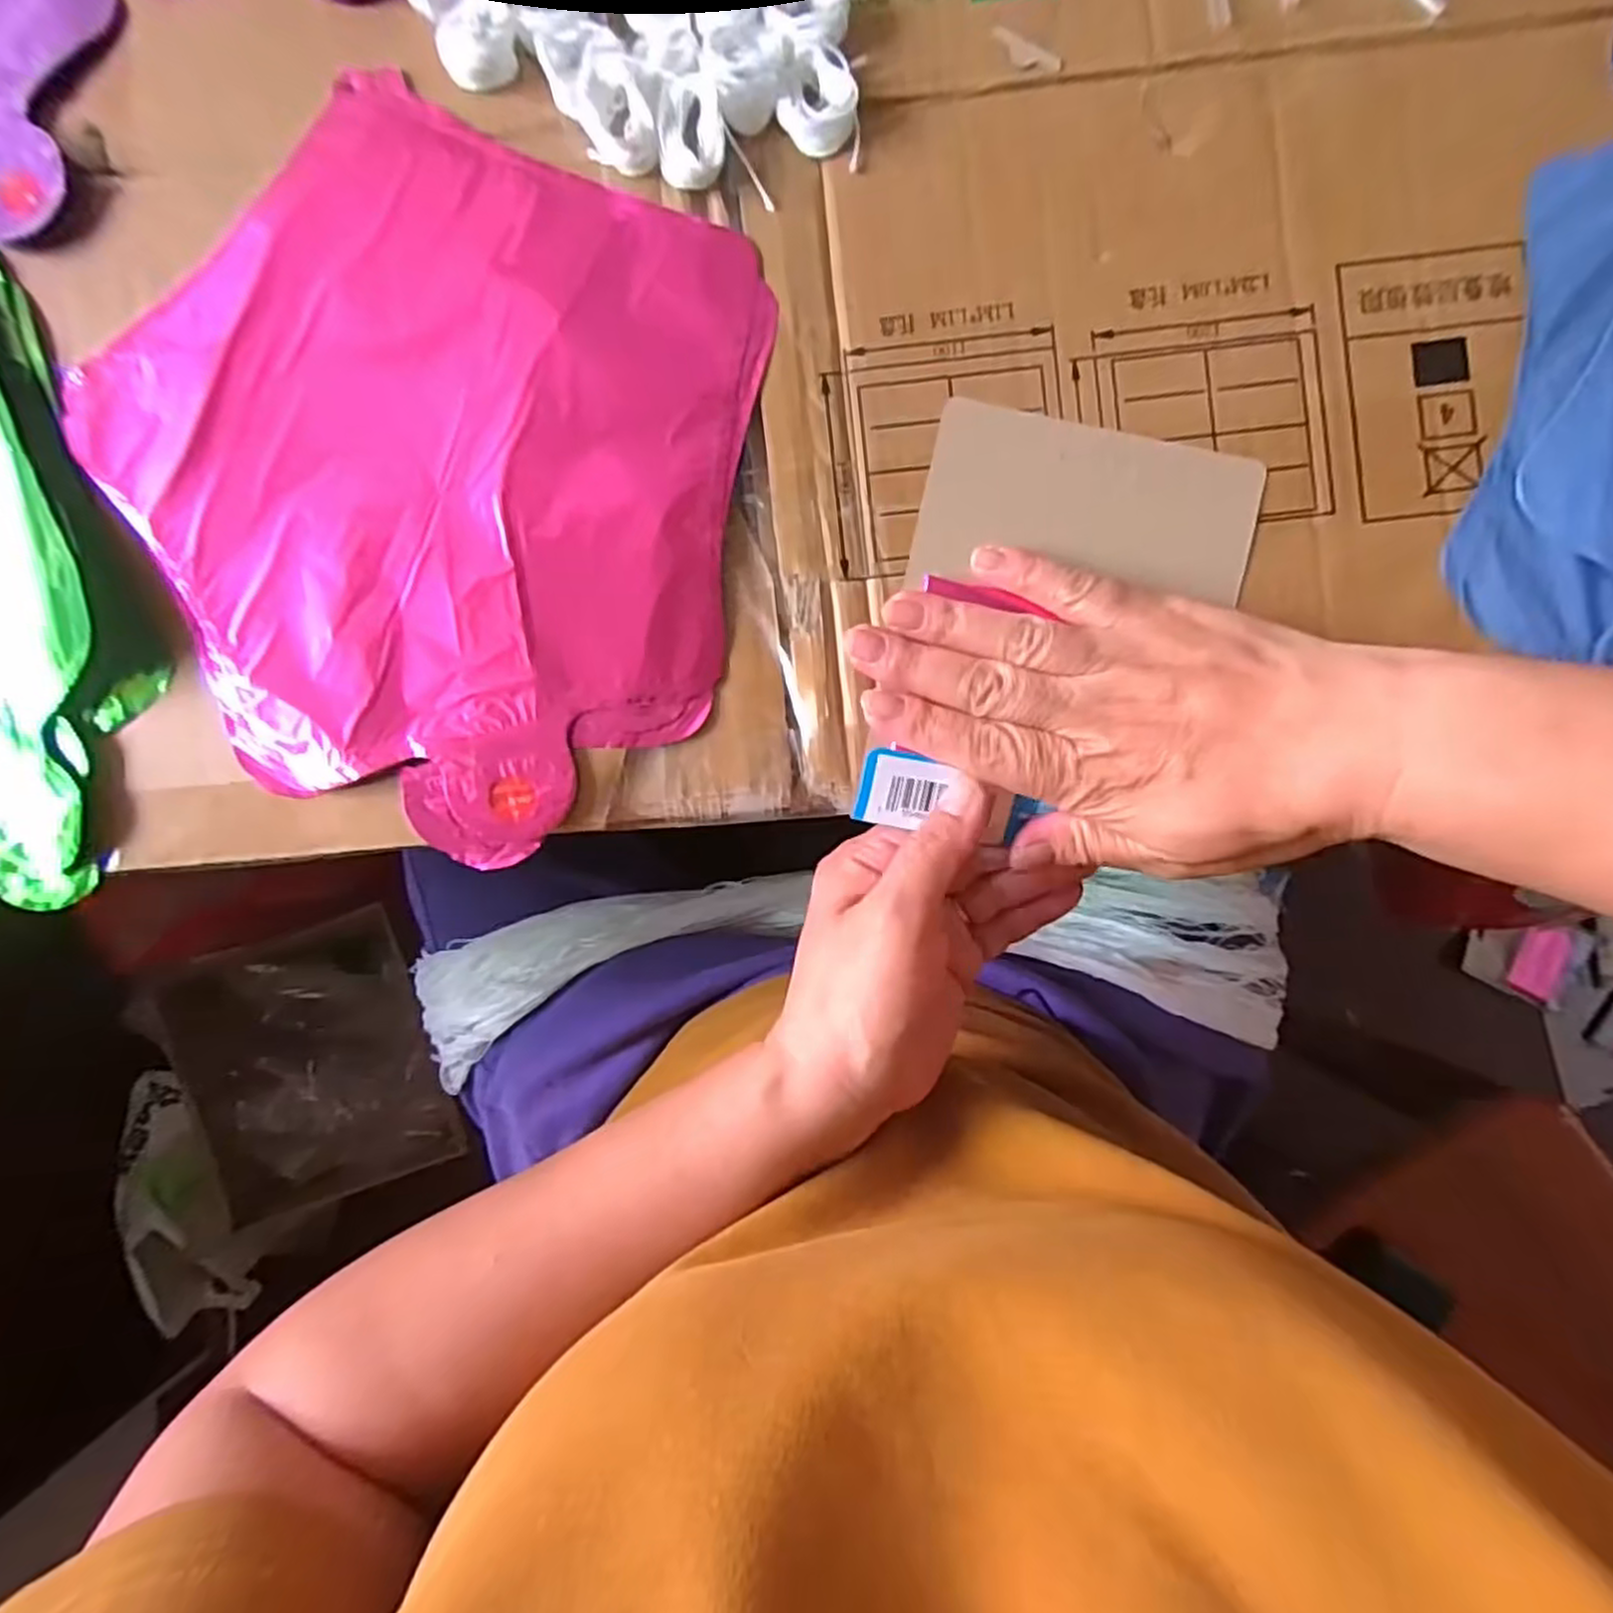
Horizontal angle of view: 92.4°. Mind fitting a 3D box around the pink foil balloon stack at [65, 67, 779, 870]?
[{"bbox_3d":[-0.134,-0.121,0.276,0.236,0.008,0.236,24,89,3],"label":"pink foil balloon stack"}]

